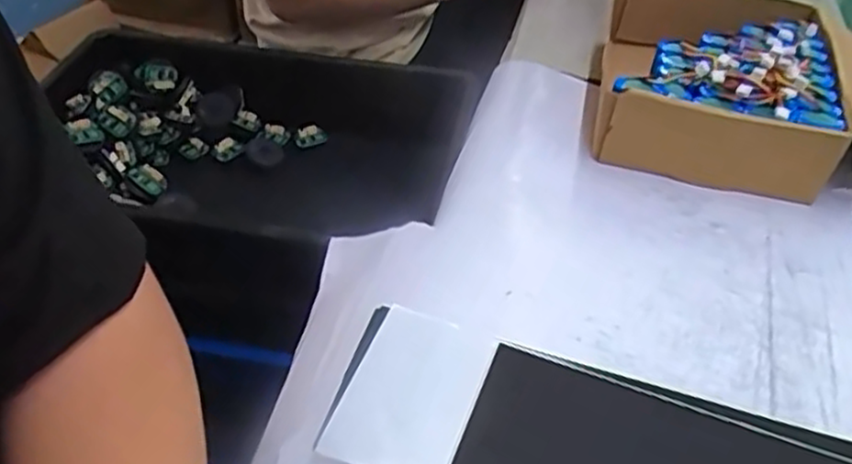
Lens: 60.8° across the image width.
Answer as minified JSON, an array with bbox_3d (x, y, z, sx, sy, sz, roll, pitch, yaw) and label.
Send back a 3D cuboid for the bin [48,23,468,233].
[{"bbox_3d":[-0.168,-0.100,0.740,0.413,0.114,0.177,5,43,1],"label":"bin"}]

